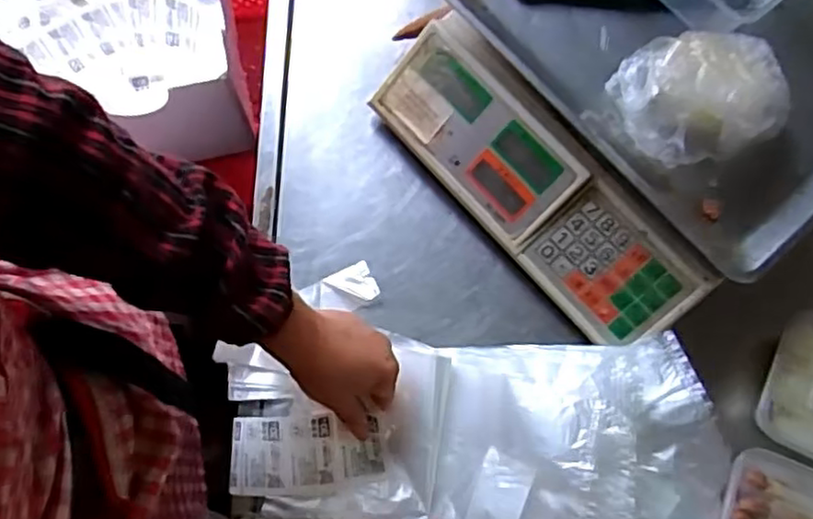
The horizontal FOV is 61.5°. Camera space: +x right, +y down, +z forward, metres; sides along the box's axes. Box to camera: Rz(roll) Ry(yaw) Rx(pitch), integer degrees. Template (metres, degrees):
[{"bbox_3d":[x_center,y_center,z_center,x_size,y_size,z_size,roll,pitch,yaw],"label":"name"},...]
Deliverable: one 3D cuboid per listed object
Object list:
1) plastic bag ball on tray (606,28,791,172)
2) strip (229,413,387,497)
[{"bbox_3d":[0.218,-0.121,0.502,0.114,0.065,0.096,-9,75,-3],"label":"plastic bag ball on tray"},{"bbox_3d":[-0.080,0.154,0.534,0.122,0.023,0.058,-1,75,2],"label":"strip"}]

